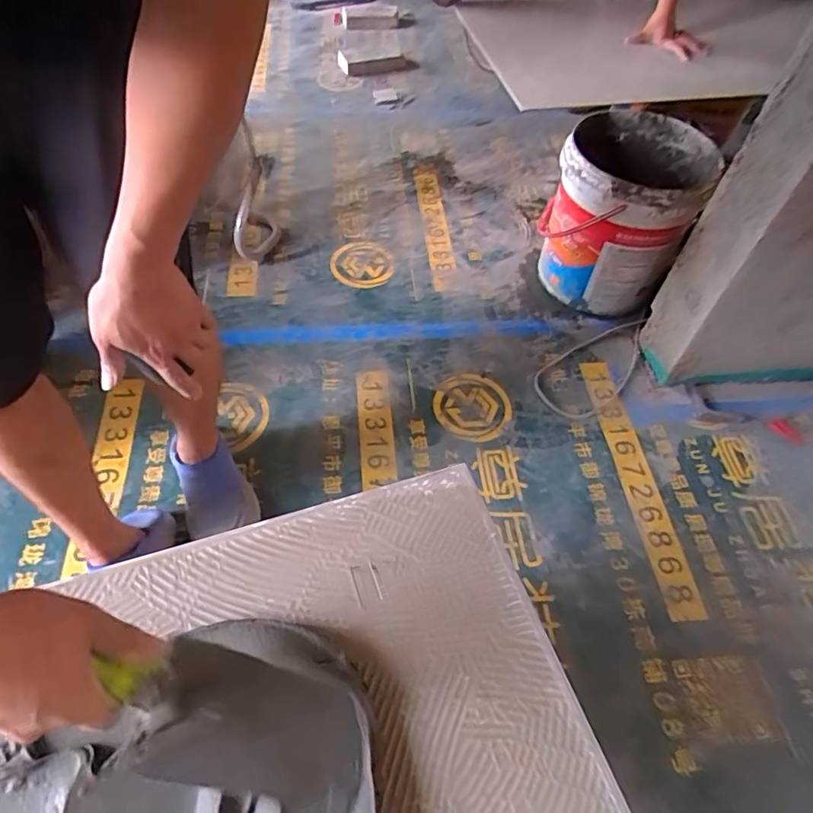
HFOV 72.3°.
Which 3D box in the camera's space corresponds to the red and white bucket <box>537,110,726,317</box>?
[{"bbox_3d":[0.455,-0.409,1.235,0.289,0.345,0.307,2,54,-2],"label":"red and white bucket"}]

